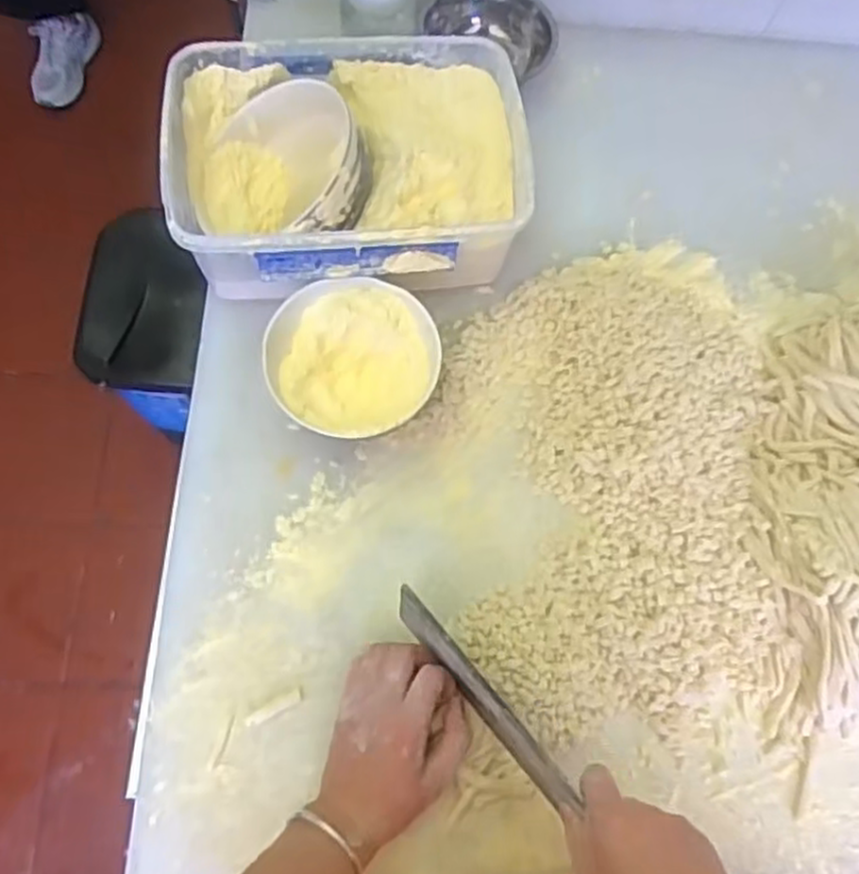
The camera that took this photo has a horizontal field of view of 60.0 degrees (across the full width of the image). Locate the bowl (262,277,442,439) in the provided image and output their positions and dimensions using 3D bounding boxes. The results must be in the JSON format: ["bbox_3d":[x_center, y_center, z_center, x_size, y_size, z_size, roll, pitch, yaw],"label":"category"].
[{"bbox_3d":[-0.065,-0.058,0.646,0.139,0.077,0.137,1,72,-2],"label":"bowl"}]

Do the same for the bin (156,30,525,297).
[{"bbox_3d":[-0.069,-0.238,0.680,0.311,0.118,0.222,-2,72,-2],"label":"bin"}]

